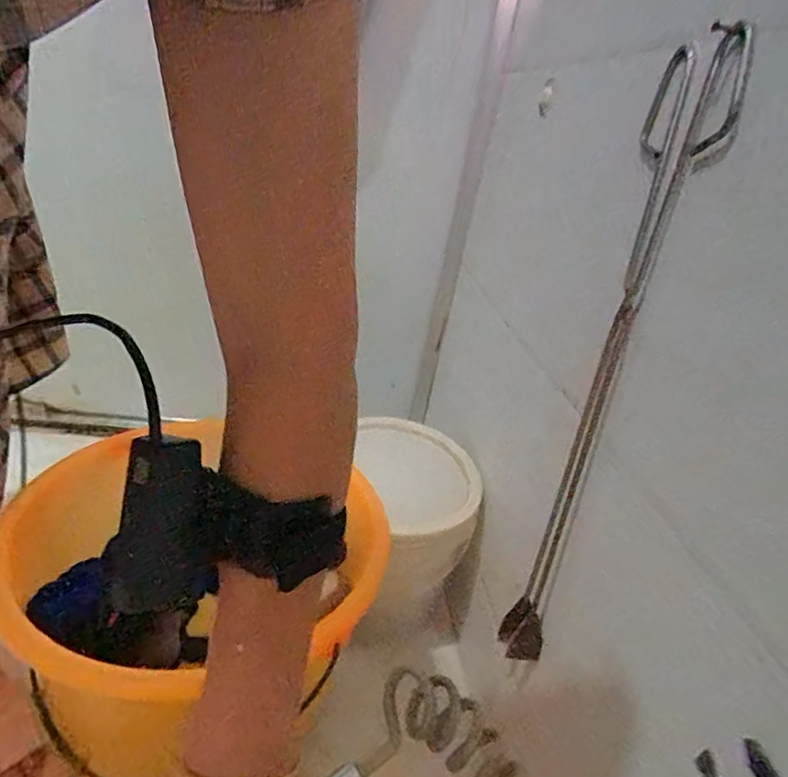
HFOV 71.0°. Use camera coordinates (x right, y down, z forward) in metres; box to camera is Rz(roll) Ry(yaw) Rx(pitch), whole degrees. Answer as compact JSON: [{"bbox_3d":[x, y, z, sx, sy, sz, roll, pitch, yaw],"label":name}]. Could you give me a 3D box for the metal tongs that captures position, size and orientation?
[{"bbox_3d":[0.182,0.010,0.483,0.061,0.537,0.111,15,25,18],"label":"metal tongs"}]

